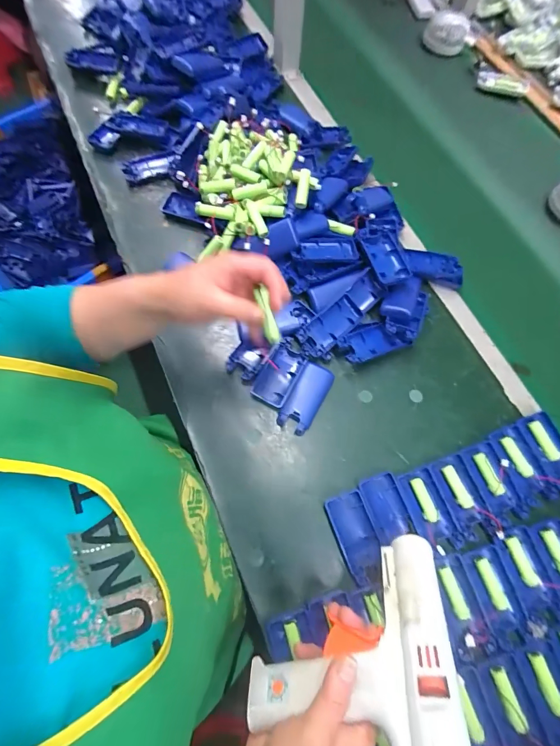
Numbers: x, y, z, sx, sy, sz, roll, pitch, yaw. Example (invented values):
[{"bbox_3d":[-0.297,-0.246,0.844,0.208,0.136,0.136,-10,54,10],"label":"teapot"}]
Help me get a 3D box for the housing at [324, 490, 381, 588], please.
[{"bbox_3d":[0.088,0.190,0.406,0.044,0.016,0.096,-19,72,-9],"label":"housing"}]

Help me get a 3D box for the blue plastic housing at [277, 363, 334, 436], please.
[{"bbox_3d":[0.034,0.033,0.460,0.042,0.016,0.092,28,71,8],"label":"blue plastic housing"}]

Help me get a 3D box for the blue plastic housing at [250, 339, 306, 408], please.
[{"bbox_3d":[0.001,-0.001,0.473,0.049,0.014,0.089,28,71,7],"label":"blue plastic housing"}]

